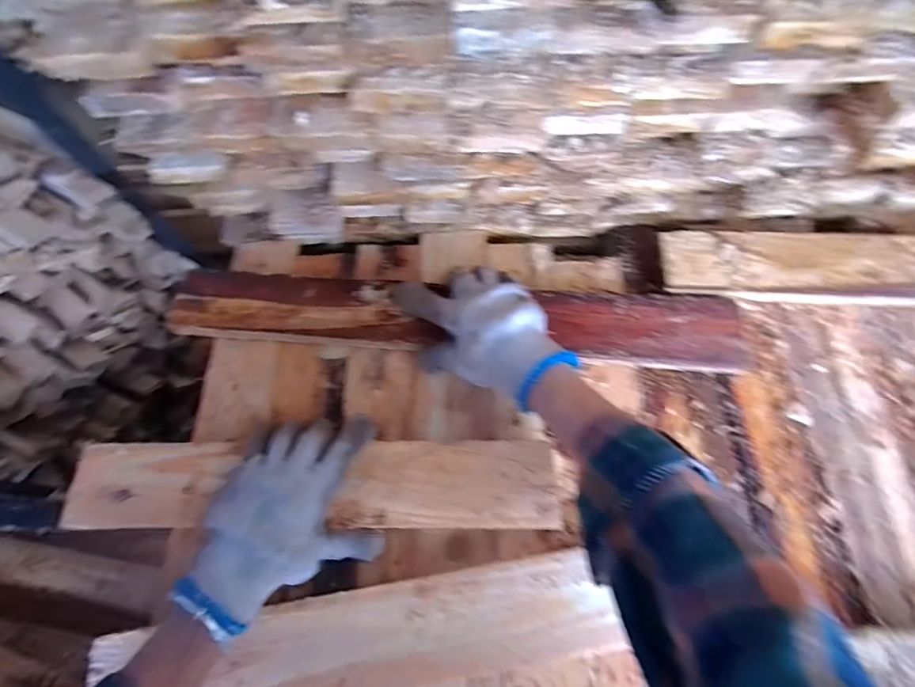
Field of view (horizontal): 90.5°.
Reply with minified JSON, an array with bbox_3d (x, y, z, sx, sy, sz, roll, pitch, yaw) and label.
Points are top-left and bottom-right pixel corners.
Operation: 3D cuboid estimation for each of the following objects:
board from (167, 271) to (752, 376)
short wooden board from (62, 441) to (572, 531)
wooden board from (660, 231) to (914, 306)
[{"bbox_3d":[-0.007,-0.026,0.457,0.567,0.034,0.077,4,66,5],"label":"board"},{"bbox_3d":[-0.127,0.123,0.396,0.420,0.020,0.073,0,65,2],"label":"short wooden board"},{"bbox_3d":[0.493,-0.077,0.458,0.561,0.029,0.093,3,65,4],"label":"wooden board"}]

